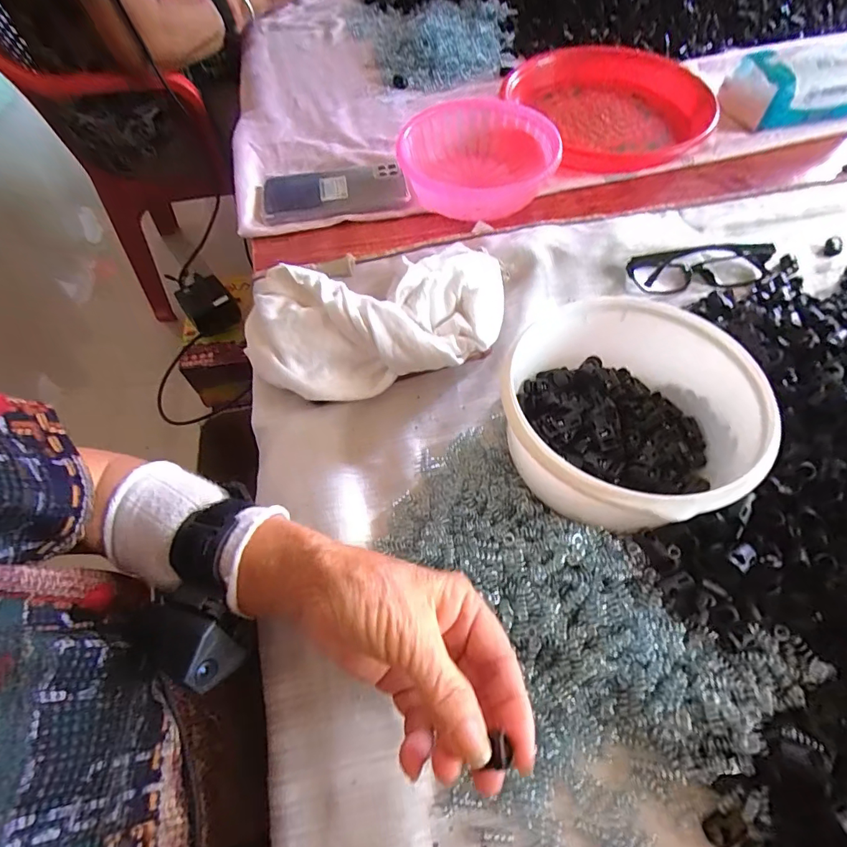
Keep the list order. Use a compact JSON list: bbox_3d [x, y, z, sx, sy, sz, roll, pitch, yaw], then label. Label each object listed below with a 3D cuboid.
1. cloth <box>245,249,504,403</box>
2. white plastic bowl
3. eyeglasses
[{"bbox_3d":[-0.040,-0.081,0.385,0.205,0.066,0.115,-7,60,-2],"label":"cloth"},{"bbox_3d":[0.137,-0.002,0.320,0.154,0.088,0.162,-1,60,1],"label":"white plastic bowl"},{"bbox_3d":[0.262,-0.145,0.429,0.139,0.023,0.038,-7,60,-2],"label":"eyeglasses"}]

